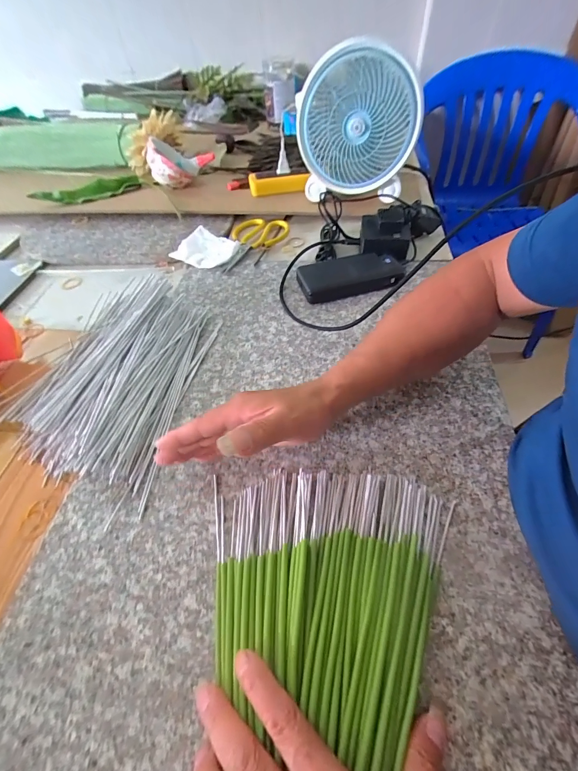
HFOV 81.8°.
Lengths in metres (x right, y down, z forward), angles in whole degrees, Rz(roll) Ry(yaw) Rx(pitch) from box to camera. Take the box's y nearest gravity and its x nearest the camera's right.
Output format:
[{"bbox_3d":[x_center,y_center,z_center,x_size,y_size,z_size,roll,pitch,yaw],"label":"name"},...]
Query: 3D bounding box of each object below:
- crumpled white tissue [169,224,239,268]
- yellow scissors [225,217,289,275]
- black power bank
[{"bbox_3d":[-0.150,-0.249,0.604,0.103,0.018,0.090,26,59,23],"label":"crumpled white tissue"},{"bbox_3d":[-0.055,-0.268,0.615,0.109,0.006,0.163,-4,52,3],"label":"yellow scissors"},{"bbox_3d":[0.095,-0.168,0.513,0.156,0.028,0.068,-14,52,-5],"label":"black power bank"}]

